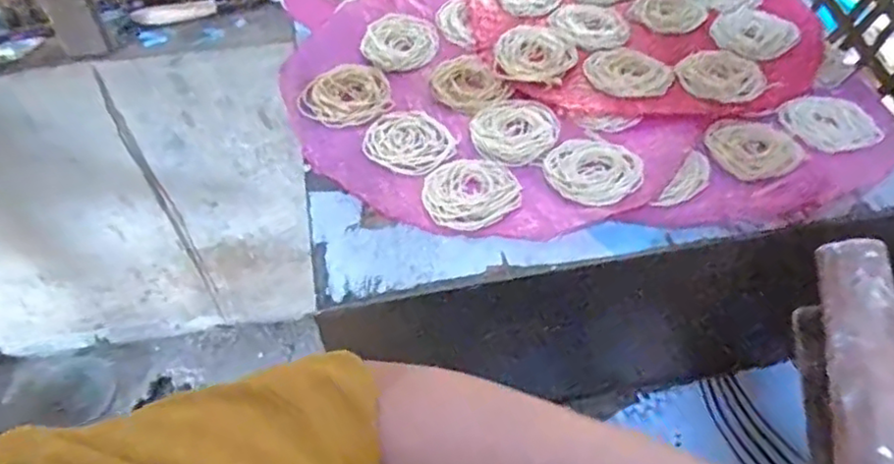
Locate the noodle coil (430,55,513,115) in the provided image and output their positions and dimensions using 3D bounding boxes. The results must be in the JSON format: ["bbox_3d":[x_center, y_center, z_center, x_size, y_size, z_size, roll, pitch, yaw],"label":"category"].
[{"bbox_3d":[0.019,-0.139,0.620,0.063,0.009,0.076,-31,56,-23],"label":"noodle coil"}]

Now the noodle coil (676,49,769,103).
[{"bbox_3d":[0.253,-0.145,0.603,0.077,0.015,0.052,12,51,11],"label":"noodle coil"}]

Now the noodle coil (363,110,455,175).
[{"bbox_3d":[-0.034,-0.078,0.566,0.076,0.005,0.070,-1,50,1],"label":"noodle coil"}]

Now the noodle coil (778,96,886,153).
[{"bbox_3d":[0.332,-0.095,0.571,0.074,0.004,0.065,-16,51,-12],"label":"noodle coil"}]

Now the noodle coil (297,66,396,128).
[{"bbox_3d":[-0.092,-0.129,0.605,0.085,0.009,0.071,-29,55,-21],"label":"noodle coil"}]

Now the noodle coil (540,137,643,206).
[{"bbox_3d":[0.122,-0.054,0.538,0.073,0.004,0.073,-1,50,1],"label":"noodle coil"}]

